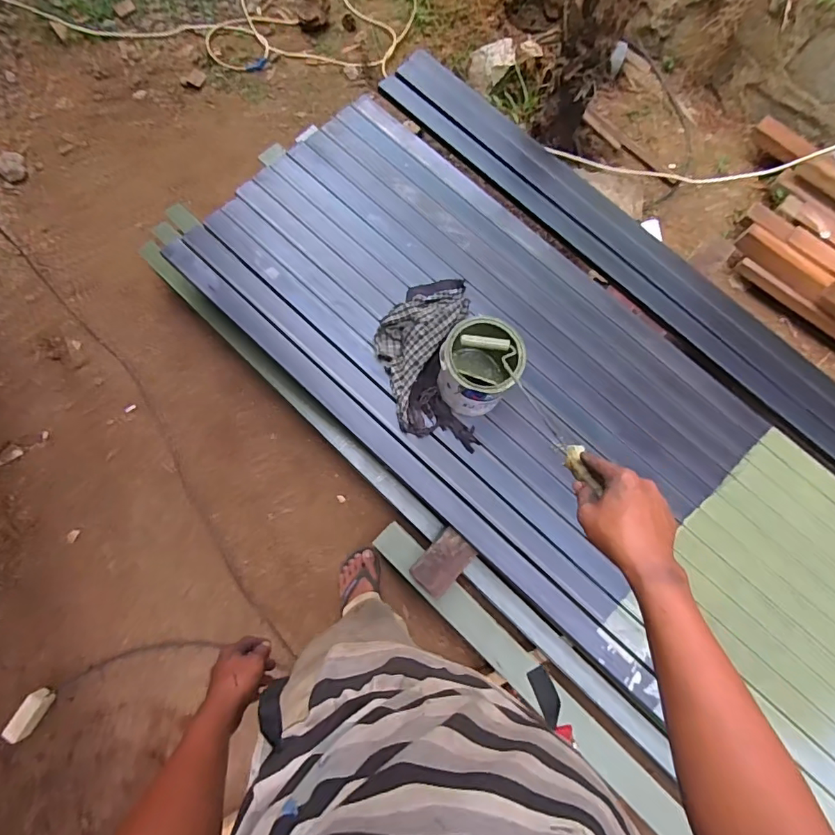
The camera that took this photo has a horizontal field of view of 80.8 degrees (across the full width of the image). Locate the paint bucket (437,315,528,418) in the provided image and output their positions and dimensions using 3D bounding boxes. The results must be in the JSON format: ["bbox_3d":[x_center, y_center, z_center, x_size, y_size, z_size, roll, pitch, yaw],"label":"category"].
[{"bbox_3d":[0.132,-0.103,1.074,0.154,0.229,0.161,0,75,0],"label":"paint bucket"}]

